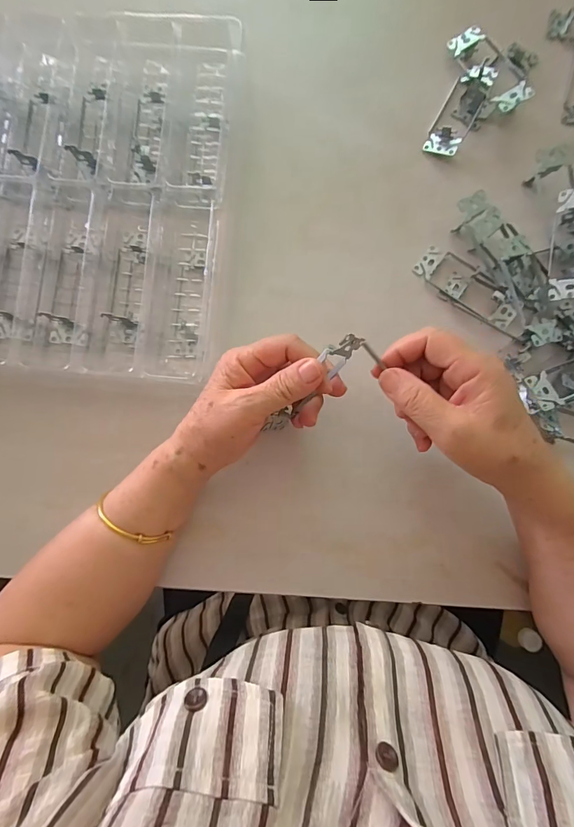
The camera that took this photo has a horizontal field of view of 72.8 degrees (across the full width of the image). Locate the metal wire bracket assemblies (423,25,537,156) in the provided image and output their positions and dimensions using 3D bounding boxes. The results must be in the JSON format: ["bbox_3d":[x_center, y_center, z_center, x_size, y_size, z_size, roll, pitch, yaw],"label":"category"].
[{"bbox_3d":[0.199,-0.322,0.389,0.088,0.026,0.134,14,85,0],"label":"metal wire bracket assemblies"}]

